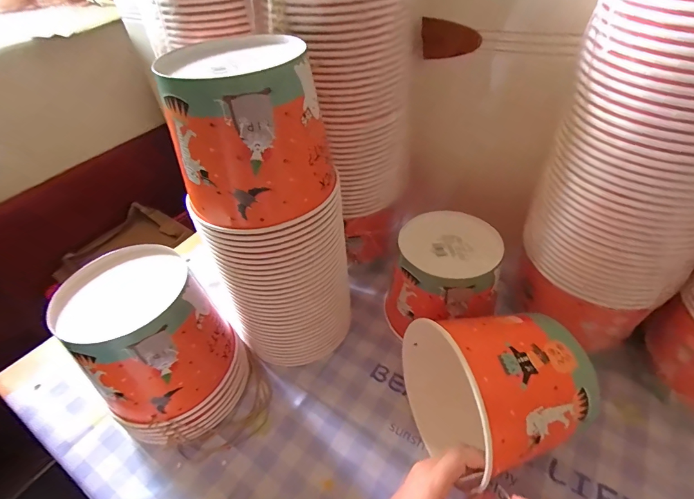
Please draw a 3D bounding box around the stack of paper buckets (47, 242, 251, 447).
[{"bbox_3d":[-0.215,0.115,0.439,0.143,0.196,0.145,-28,47,-22],"label":"stack of paper buckets"}]

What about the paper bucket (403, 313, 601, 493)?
[{"bbox_3d":[0.148,0.146,0.401,0.142,0.157,0.142,7,59,-12],"label":"paper bucket"}]

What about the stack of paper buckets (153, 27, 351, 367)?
[{"bbox_3d":[-0.080,-0.033,0.446,0.147,0.371,0.177,-7,43,0],"label":"stack of paper buckets"}]

